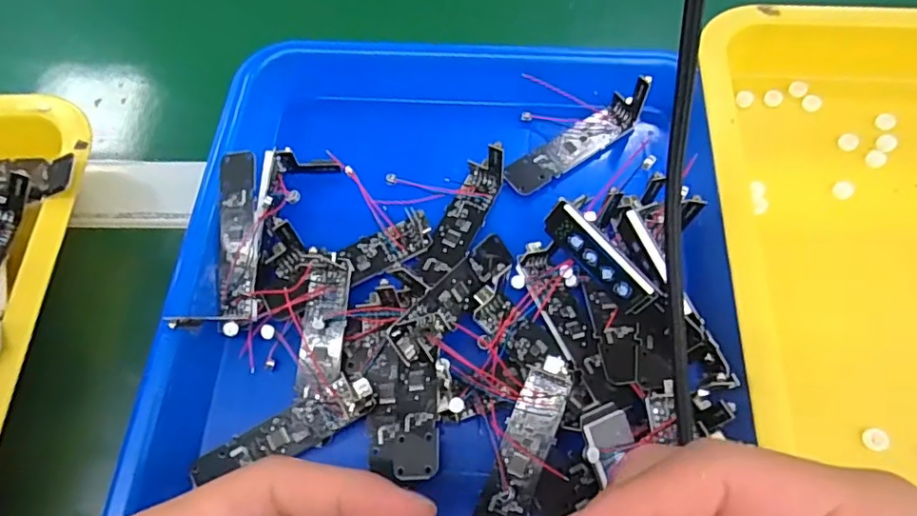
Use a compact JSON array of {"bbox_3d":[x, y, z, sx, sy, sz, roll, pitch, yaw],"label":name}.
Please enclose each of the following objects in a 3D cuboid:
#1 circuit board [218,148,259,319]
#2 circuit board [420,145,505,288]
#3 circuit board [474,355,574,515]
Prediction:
[{"bbox_3d":[-0.100,-0.010,0.260,0.019,0.005,0.074,-4,84,13],"label":"circuit board"},{"bbox_3d":[0.004,-0.022,0.280,0.018,0.007,0.077,21,68,12],"label":"circuit board"},{"bbox_3d":[0.026,0.076,0.226,0.019,0.008,0.076,20,66,11],"label":"circuit board"}]

